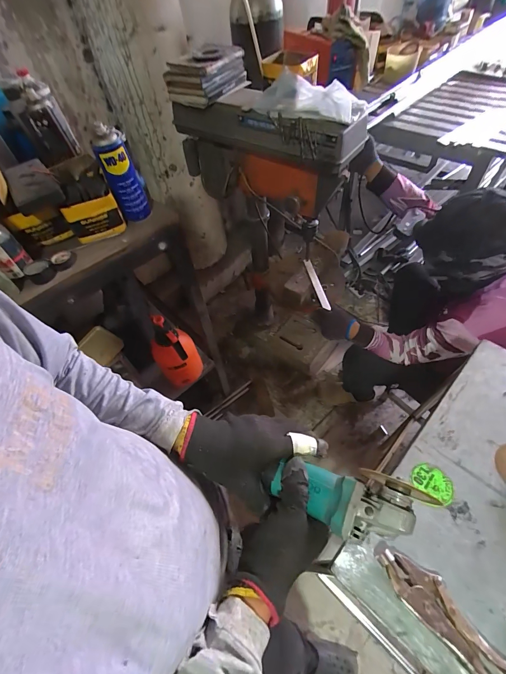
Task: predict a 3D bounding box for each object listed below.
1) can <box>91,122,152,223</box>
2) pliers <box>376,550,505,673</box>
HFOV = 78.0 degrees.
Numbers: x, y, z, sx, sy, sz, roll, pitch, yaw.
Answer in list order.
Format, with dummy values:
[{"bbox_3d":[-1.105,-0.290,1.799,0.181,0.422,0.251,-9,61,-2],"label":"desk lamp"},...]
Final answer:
[{"bbox_3d":[-0.292,-0.357,0.706,0.070,0.190,0.061,-23,55,-10],"label":"can"},{"bbox_3d":[0.266,0.383,0.405,0.059,0.016,0.221,-35,59,-18],"label":"pliers"}]

